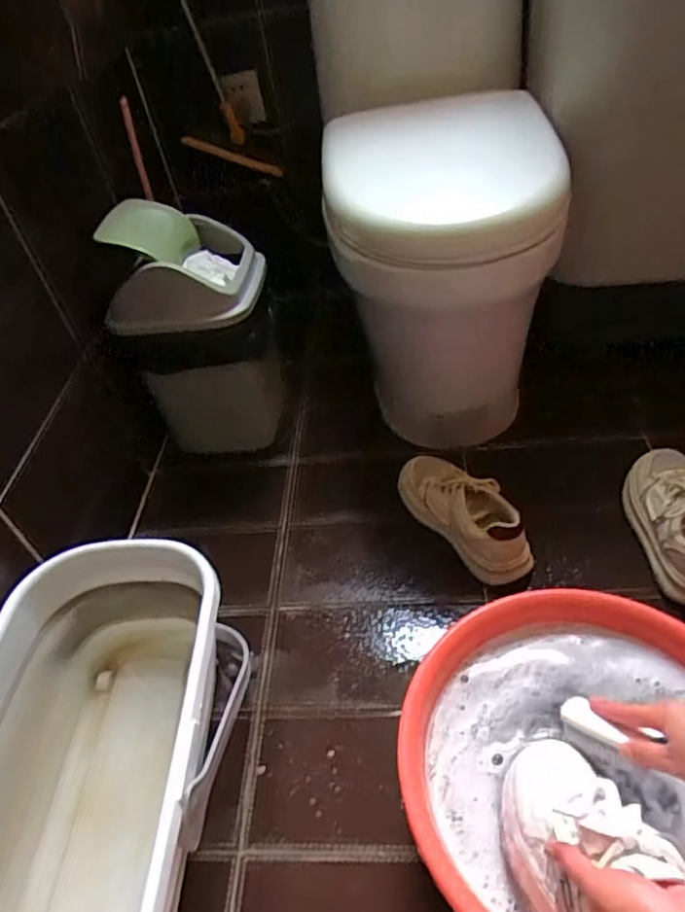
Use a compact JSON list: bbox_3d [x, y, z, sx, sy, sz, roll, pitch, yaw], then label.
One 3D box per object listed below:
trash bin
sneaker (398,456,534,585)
[{"bbox_3d":[-0.242,-0.211,1.056,0.240,0.353,0.219,-14,44,-4],"label":"trash bin"},{"bbox_3d":[0.175,0.080,0.884,0.078,0.109,0.237,-30,47,-19],"label":"sneaker"}]

